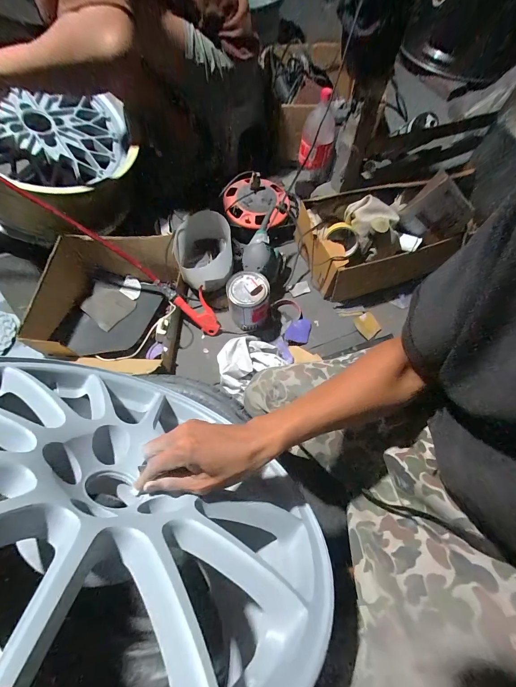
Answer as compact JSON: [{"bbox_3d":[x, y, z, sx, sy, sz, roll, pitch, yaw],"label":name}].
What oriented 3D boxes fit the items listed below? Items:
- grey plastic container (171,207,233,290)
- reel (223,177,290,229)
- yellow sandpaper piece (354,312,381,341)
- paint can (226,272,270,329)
[{"bbox_3d":[-0.142,-0.238,0.810,0.148,0.141,0.148,-10,65,-6],"label":"grey plastic container"},{"bbox_3d":[-0.003,-0.433,0.912,0.205,0.048,0.196,-1,65,-2],"label":"reel"},{"bbox_3d":[0.309,-0.053,0.847,0.067,0.005,0.074,-26,70,-11],"label":"yellow sandpaper piece"},{"bbox_3d":[-0.025,-0.113,0.782,0.103,0.146,0.097,0,65,-1],"label":"paint can"}]

